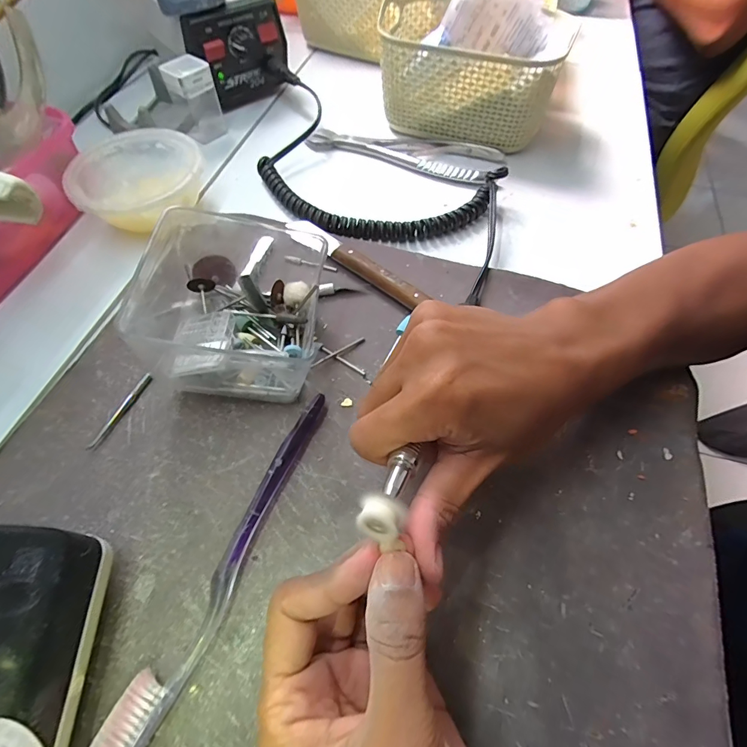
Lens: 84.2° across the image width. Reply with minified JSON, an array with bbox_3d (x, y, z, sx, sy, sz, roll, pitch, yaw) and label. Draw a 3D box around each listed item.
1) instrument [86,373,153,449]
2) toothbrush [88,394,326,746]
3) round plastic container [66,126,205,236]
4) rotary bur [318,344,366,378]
[{"bbox_3d":[-0.155,0.023,0.255,0.004,0.006,0.054,20,60,11],"label":"instrument"},{"bbox_3d":[-0.069,0.091,0.209,0.019,0.013,0.186,22,61,12],"label":"toothbrush"},{"bbox_3d":[-0.195,-0.159,0.349,0.104,0.040,0.100,-35,65,-20],"label":"round plastic container"},{"bbox_3d":[-0.021,-0.009,0.276,0.038,0.004,0.005,31,63,17],"label":"rotary bur"}]

